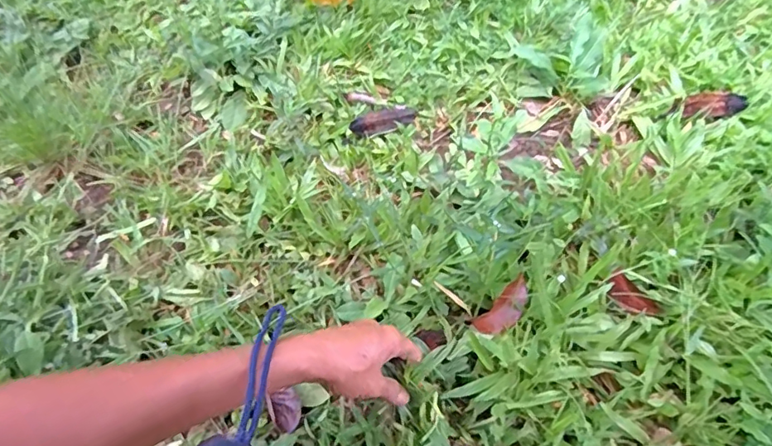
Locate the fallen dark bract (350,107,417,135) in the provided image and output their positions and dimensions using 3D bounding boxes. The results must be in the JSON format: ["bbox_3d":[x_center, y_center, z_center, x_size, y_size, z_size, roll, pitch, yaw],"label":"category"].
[{"bbox_3d":[-0.003,-0.137,0.704,0.090,0.024,0.023,-14,58,-9],"label":"fallen dark bract"}]

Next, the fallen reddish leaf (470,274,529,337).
[{"bbox_3d":[0.134,0.095,0.576,0.032,0.014,0.077,40,80,22],"label":"fallen reddish leaf"}]

